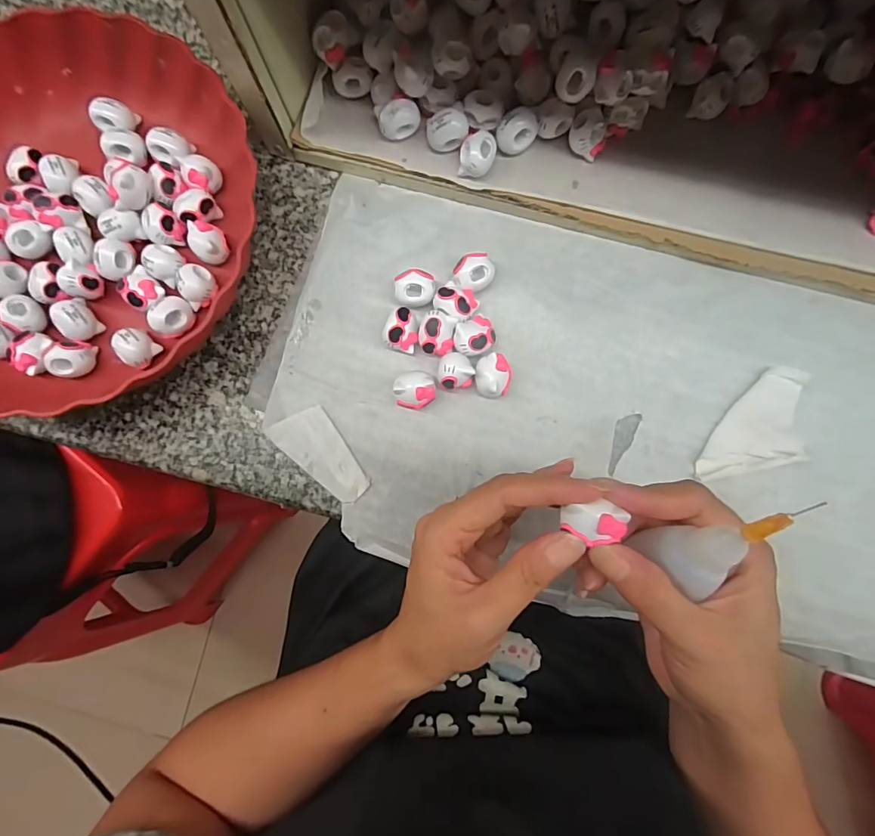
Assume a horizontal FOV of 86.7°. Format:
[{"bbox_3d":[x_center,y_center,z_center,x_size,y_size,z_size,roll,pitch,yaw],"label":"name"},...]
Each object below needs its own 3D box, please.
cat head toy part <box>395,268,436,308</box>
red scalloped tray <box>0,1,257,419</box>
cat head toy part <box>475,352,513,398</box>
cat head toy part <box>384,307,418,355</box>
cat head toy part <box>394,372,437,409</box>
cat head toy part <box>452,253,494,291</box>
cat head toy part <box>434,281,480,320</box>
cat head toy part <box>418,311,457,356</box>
[{"bbox_3d":[-0.014,-0.079,0.291,0.024,0.020,0.021,-8,82,1],"label":"cat head toy part"},{"bbox_3d":[-0.231,-0.126,0.292,0.243,0.049,0.239,-15,82,0],"label":"red scalloped tray"},{"bbox_3d":[0.034,-0.024,0.280,0.022,0.018,0.026,17,83,4],"label":"cat head toy part"},{"bbox_3d":[-0.021,-0.054,0.285,0.019,0.021,0.024,12,83,3],"label":"cat head toy part"},{"bbox_3d":[-0.013,-0.017,0.281,0.024,0.019,0.022,0,83,2],"label":"cat head toy part"},{"bbox_3d":[0.022,-0.089,0.288,0.025,0.018,0.021,-9,82,1],"label":"cat head toy part"},{"bbox_3d":[0.011,-0.071,0.285,0.026,0.019,0.022,28,84,5],"label":"cat head toy part"},{"bbox_3d":[0.000,-0.051,0.282,0.020,0.022,0.024,11,83,3],"label":"cat head toy part"}]

